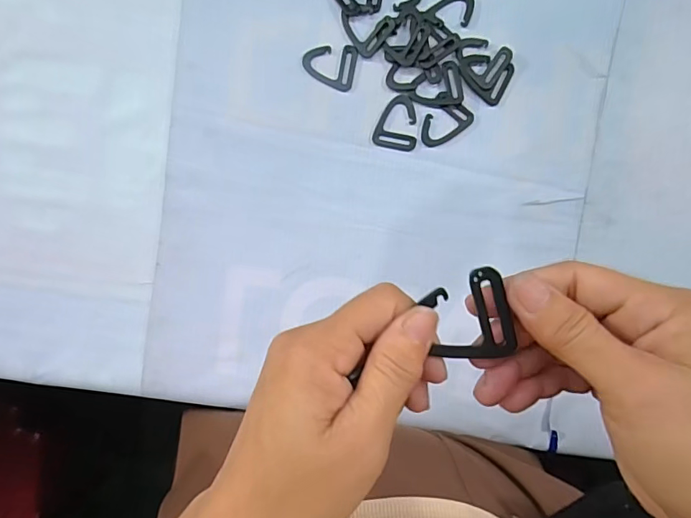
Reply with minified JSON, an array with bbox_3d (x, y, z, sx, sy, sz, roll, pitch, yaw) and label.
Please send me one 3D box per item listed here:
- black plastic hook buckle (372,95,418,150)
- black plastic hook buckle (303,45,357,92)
[{"bbox_3d":[0.044,-0.114,0.393,0.035,0.004,0.044,12,95,1],"label":"black plastic hook buckle"},{"bbox_3d":[-0.014,-0.161,0.391,0.043,0.004,0.035,12,95,1],"label":"black plastic hook buckle"}]

